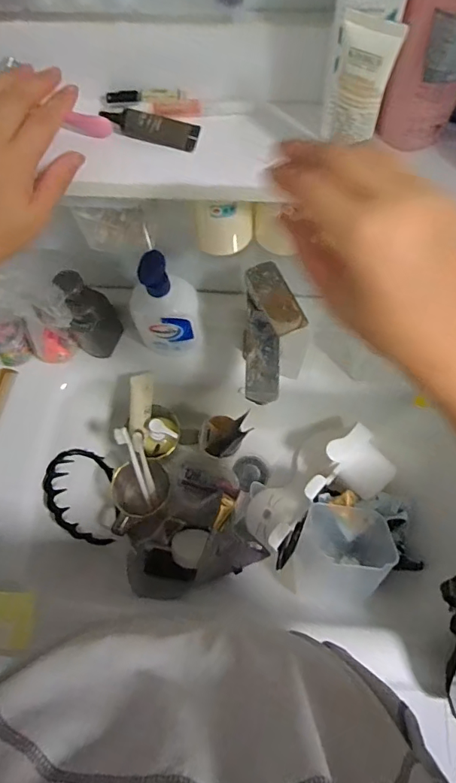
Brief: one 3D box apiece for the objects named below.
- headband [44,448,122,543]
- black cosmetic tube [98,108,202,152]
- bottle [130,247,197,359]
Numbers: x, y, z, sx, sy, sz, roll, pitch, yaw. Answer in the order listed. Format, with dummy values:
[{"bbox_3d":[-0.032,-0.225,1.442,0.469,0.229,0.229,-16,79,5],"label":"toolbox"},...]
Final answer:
[{"bbox_3d":[-0.205,0.152,0.686,0.028,0.134,0.128,-27,38,29],"label":"headband"},{"bbox_3d":[-0.062,-0.210,0.372,0.076,0.015,0.020,10,68,-8],"label":"black cosmetic tube"},{"bbox_3d":[-0.083,-0.108,0.610,0.087,0.179,0.050,-8,68,-1],"label":"bottle"}]

